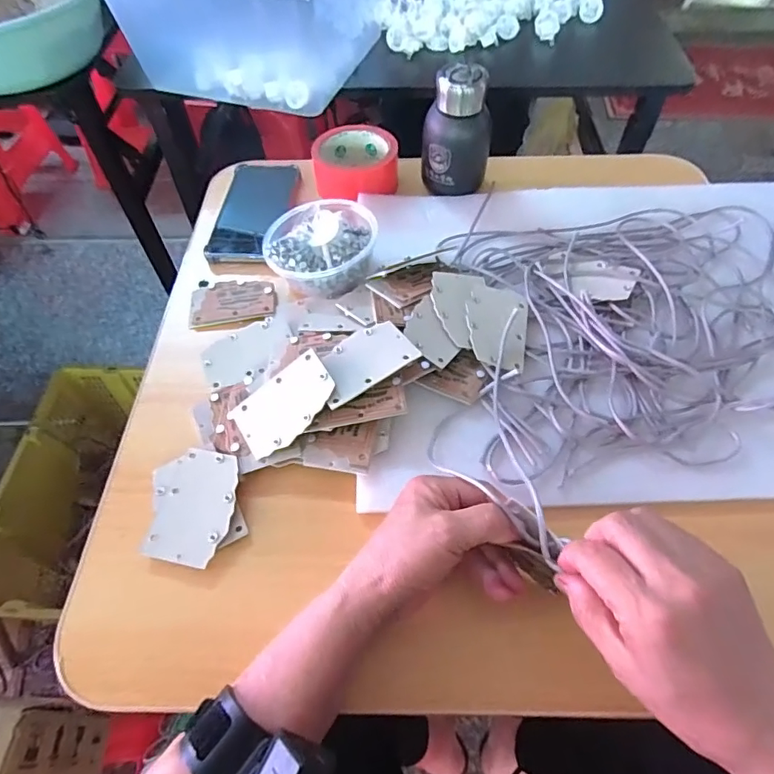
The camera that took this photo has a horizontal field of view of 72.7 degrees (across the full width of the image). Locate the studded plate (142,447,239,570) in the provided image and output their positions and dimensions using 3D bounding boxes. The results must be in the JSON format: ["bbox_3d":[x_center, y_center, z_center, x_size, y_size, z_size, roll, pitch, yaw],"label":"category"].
[{"bbox_3d":[-0.147,0.088,0.394,0.066,0.011,0.087,-3,56,-1],"label":"studded plate"}]

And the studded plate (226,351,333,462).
[{"bbox_3d":[-0.081,0.013,0.416,0.084,0.004,0.055,-40,64,5],"label":"studded plate"}]

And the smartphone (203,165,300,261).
[{"bbox_3d":[-0.150,-0.199,0.601,0.079,0.016,0.161,1,56,3],"label":"smartphone"}]

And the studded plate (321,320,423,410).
[{"bbox_3d":[-0.020,-0.023,0.429,0.081,0.009,0.053,-28,60,-16],"label":"studded plate"}]

